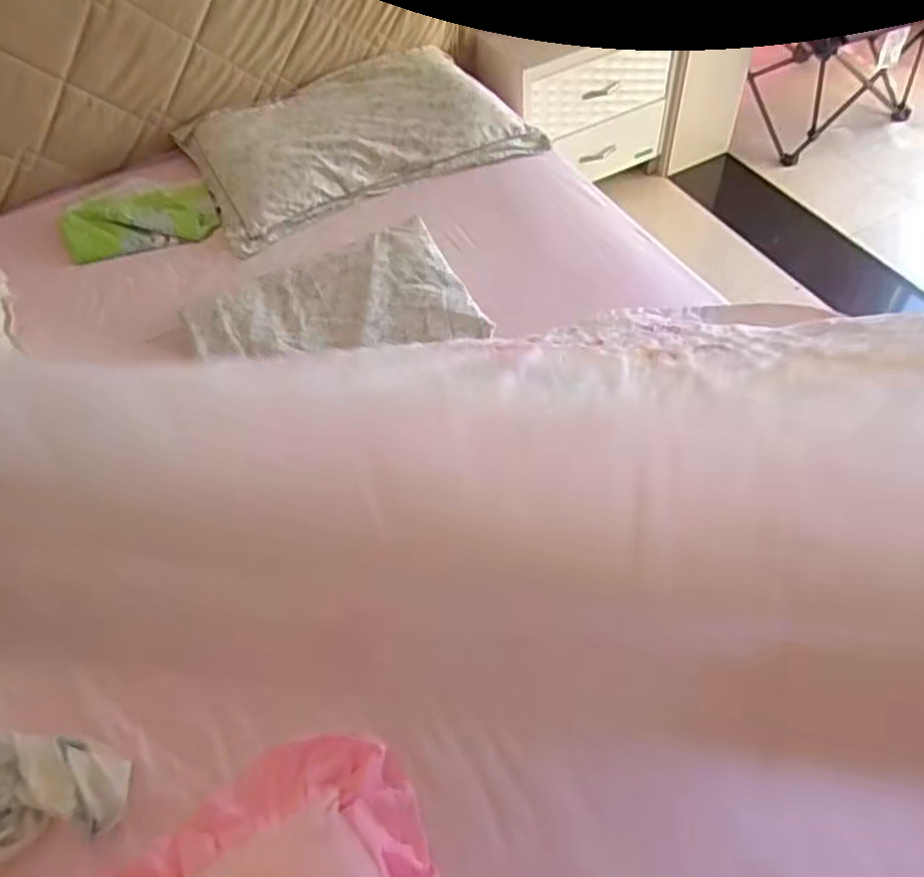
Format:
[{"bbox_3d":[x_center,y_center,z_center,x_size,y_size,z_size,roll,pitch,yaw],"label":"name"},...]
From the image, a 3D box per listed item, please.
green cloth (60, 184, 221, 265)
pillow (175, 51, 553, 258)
[{"bbox_3d":[-0.722,-0.483,1.542,0.341,0.026,0.184,-11,55,-4],"label":"green cloth"},{"bbox_3d":[-0.256,-0.729,1.607,0.714,0.144,0.469,-24,57,-13],"label":"pillow"}]

